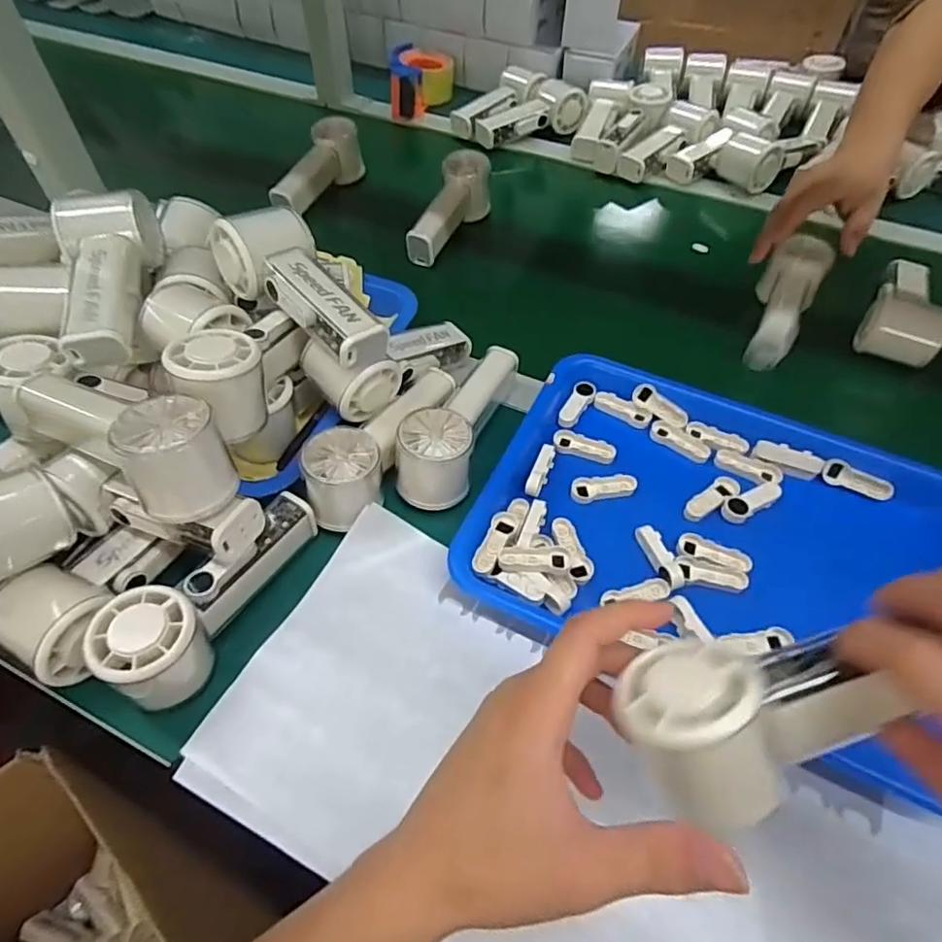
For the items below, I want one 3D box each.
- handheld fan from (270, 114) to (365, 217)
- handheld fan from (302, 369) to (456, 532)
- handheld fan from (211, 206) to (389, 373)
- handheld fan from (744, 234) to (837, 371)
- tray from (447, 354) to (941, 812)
[{"bbox_3d":[-0.179,-0.357,0.695,0.053,0.055,0.158,14,54,9],"label":"handheld fan"},{"bbox_3d":[-0.068,-0.030,0.448,0.053,0.052,0.161,24,59,16],"label":"handheld fan"},{"bbox_3d":[-0.119,-0.134,0.425,0.149,0.048,0.065,44,66,10],"label":"handheld fan"},{"bbox_3d":[0.303,-0.158,0.564,0.053,0.050,0.138,22,72,15],"label":"handheld fan"},{"bbox_3d":[0.174,0.043,0.426,0.323,0.028,0.247,22,59,15],"label":"tray"}]

